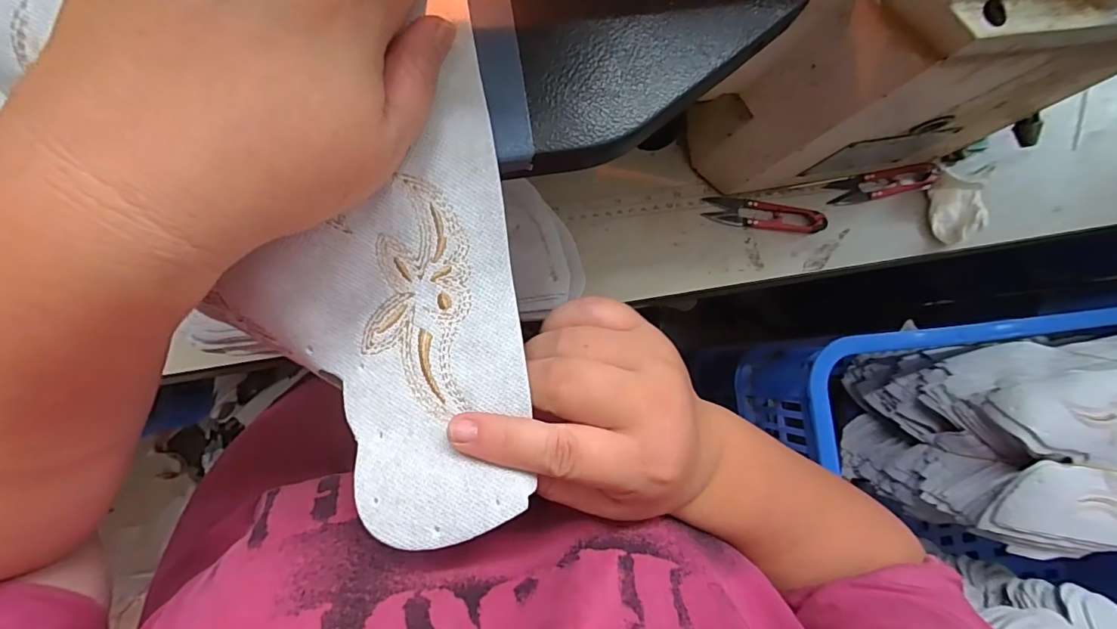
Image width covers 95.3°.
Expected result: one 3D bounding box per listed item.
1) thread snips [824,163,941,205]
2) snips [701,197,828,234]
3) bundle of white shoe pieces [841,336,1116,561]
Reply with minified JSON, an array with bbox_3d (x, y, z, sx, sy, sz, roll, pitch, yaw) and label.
[{"bbox_3d":[0.279,-0.112,0.436,0.102,0.012,0.022,-12,87,-9],"label":"thread snips"},{"bbox_3d":[0.169,-0.082,0.416,0.100,0.010,0.024,5,84,-8],"label":"snips"},{"bbox_3d":[0.470,0.115,0.499,0.239,0.227,0.197,5,84,-8],"label":"bundle of white shoe pieces"}]

